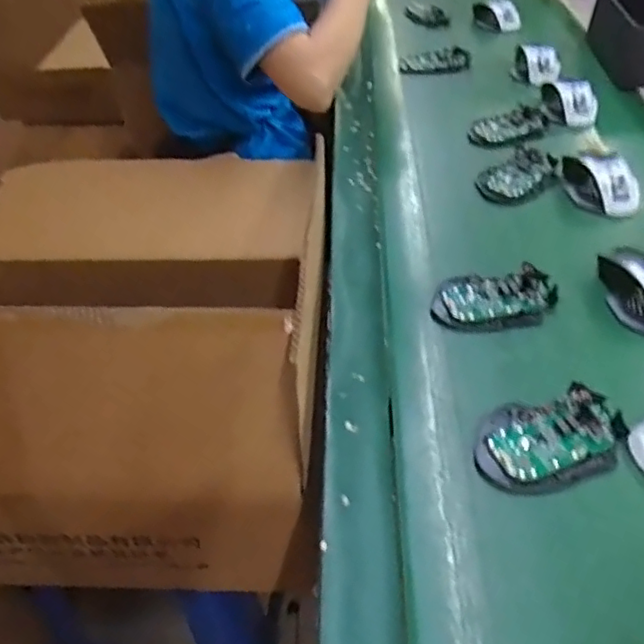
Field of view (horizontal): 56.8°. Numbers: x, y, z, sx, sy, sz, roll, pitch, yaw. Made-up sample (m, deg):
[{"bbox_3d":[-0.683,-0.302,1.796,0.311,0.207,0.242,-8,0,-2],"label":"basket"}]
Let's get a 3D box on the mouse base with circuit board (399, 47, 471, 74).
[{"bbox_3d":[0.183,-0.427,0.980,0.120,0.017,0.052,-11,45,-9],"label":"mouse base with circuit board"}]

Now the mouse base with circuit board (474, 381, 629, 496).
[{"bbox_3d":[0.171,0.086,0.446,0.116,0.018,0.070,-12,45,-10],"label":"mouse base with circuit board"}]

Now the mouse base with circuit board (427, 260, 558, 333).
[{"bbox_3d":[0.162,-0.023,0.563,0.116,0.017,0.064,-3,44,-1],"label":"mouse base with circuit board"}]

